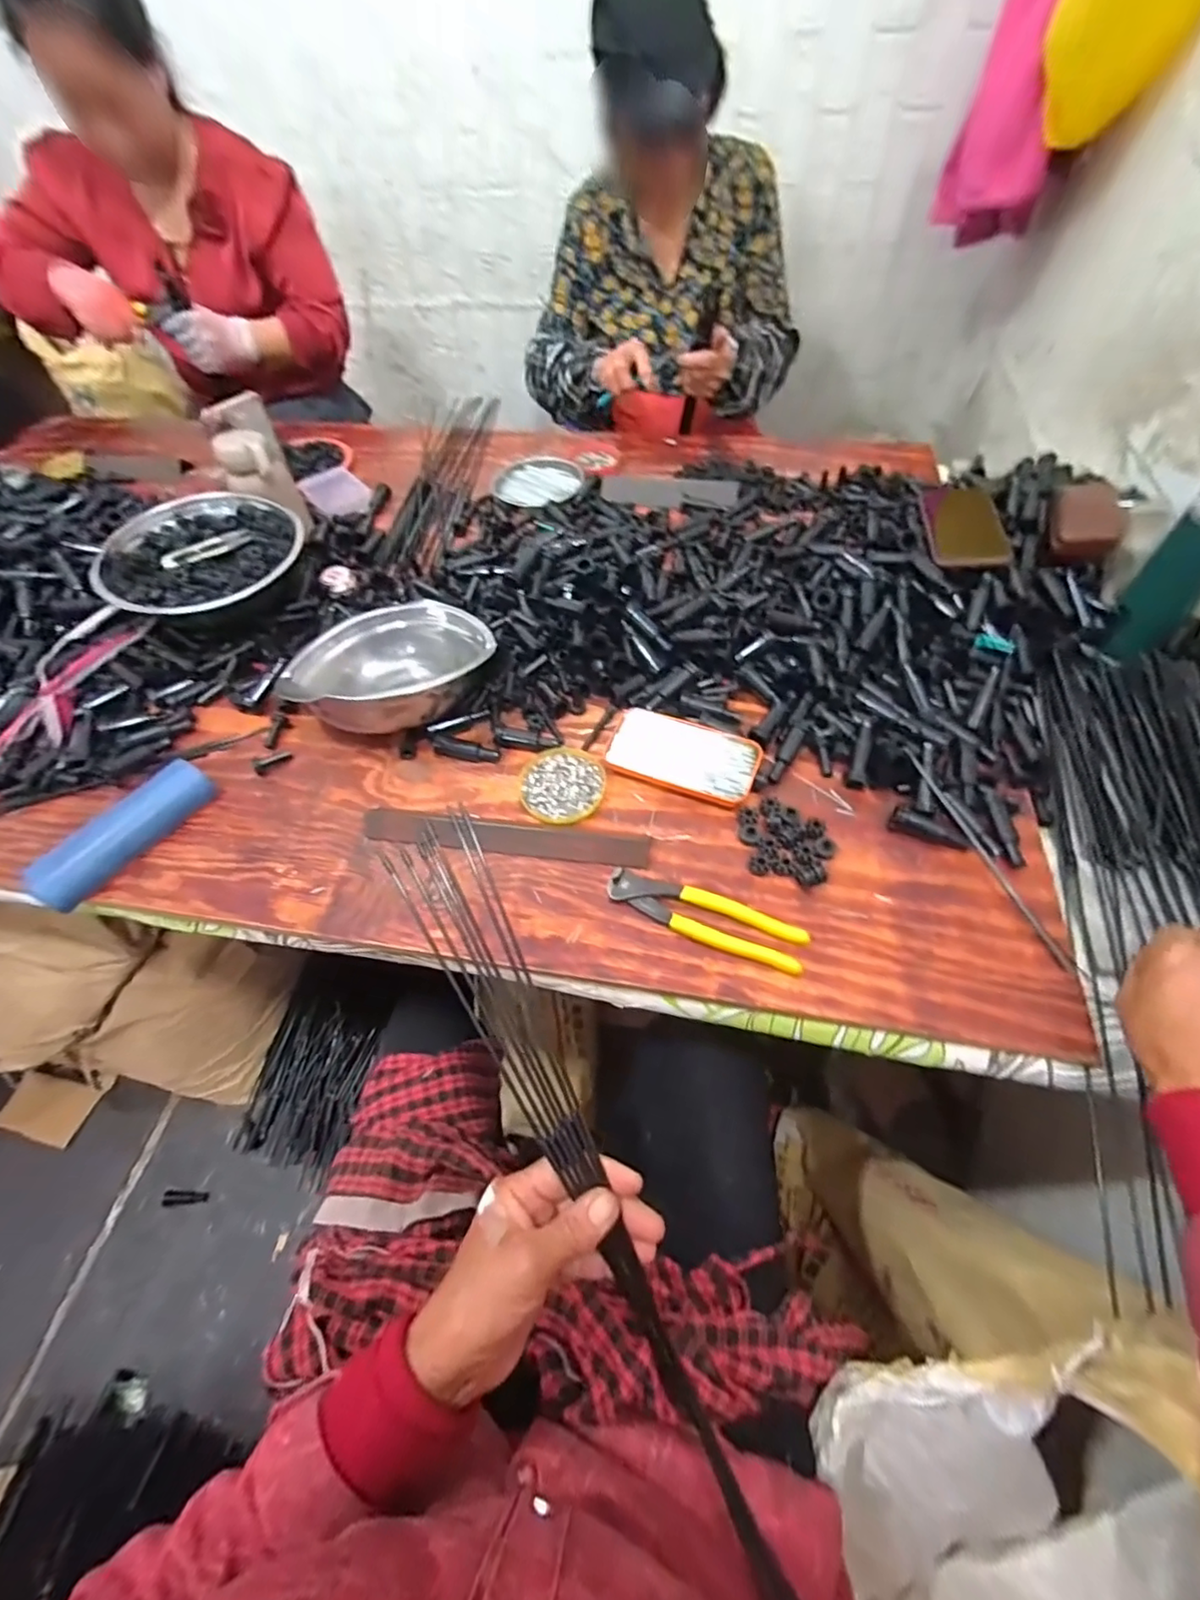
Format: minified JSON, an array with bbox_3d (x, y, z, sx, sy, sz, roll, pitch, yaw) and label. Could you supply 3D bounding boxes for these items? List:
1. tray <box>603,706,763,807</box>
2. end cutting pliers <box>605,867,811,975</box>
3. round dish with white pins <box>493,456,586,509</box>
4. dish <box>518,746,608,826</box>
[{"bbox_3d":[0.081,-0.044,0.581,0.142,0.019,0.074,21,59,16],"label":"tray"},{"bbox_3d":[0.086,0.097,0.494,0.163,0.012,0.040,19,59,15],"label":"end cutting pliers"},{"bbox_3d":[-0.097,-0.488,0.903,0.125,0.017,0.145,-28,59,-15],"label":"round dish with white pins"},{"bbox_3d":[-0.037,-0.016,0.581,0.081,0.008,0.088,-1,56,2],"label":"dish"}]

